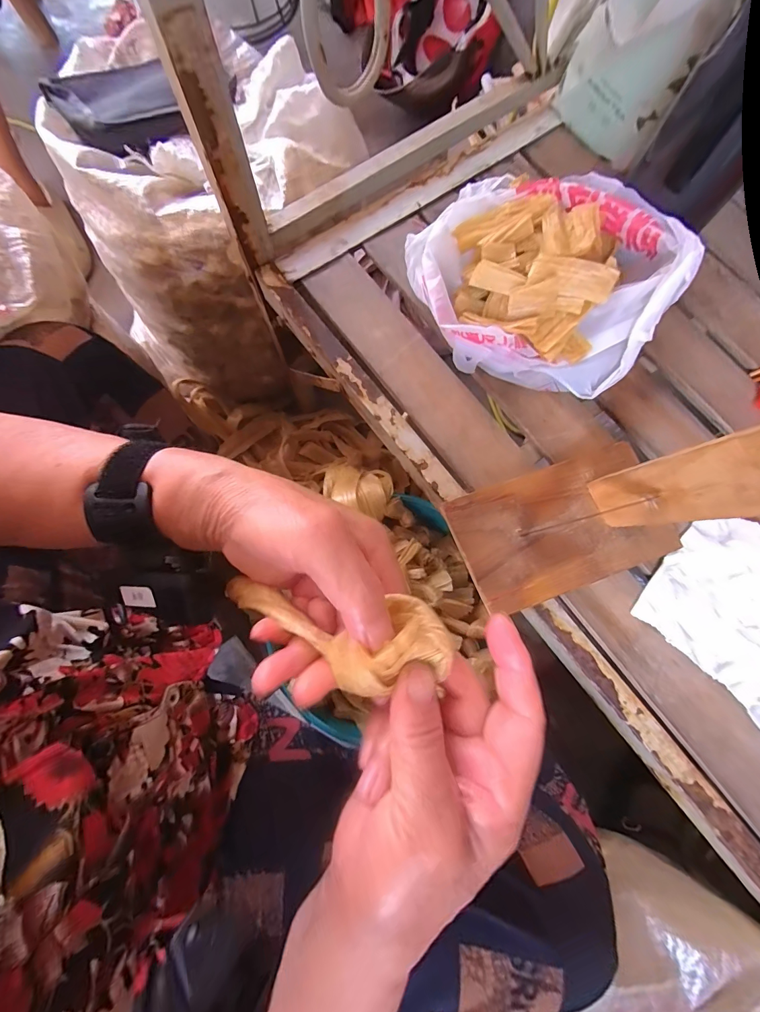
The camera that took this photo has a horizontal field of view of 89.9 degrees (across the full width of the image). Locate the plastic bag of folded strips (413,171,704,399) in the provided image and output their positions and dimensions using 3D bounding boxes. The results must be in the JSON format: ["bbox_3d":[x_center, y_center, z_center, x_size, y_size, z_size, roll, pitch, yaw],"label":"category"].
[{"bbox_3d":[0.132,-0.196,0.331,0.184,0.084,0.219,-42,82,-9],"label":"plastic bag of folded strips"}]

